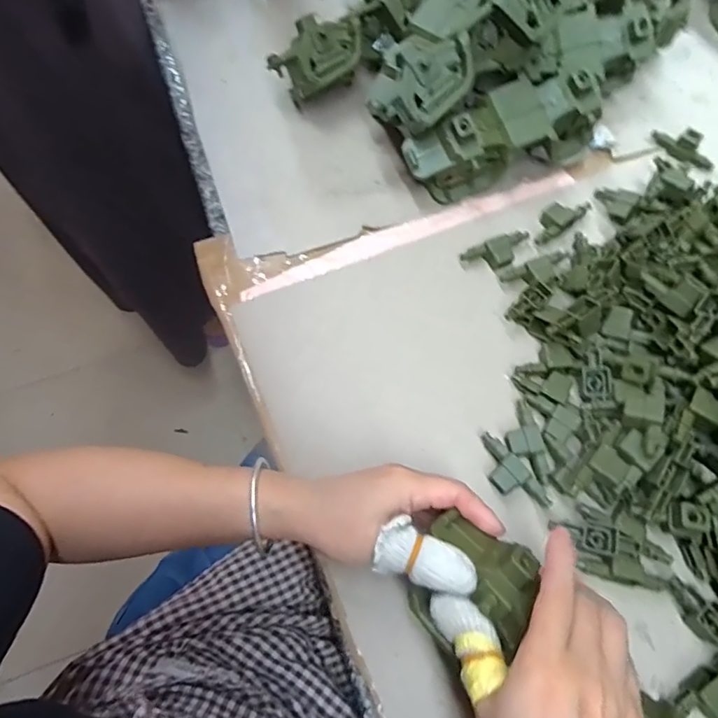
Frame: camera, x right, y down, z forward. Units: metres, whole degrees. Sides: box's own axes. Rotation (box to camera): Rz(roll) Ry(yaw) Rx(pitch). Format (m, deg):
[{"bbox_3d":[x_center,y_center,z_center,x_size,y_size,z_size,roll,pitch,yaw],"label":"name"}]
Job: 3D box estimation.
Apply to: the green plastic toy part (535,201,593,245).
[{"bbox_3d":[0.188,-0.133,0.489,0.069,0.015,0.027,-36,71,-14],"label":"green plastic toy part"}]

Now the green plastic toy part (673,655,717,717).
[{"bbox_3d":[0.227,0.216,0.333,0.052,0.018,0.026,-31,70,-12],"label":"green plastic toy part"}]

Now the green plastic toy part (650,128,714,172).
[{"bbox_3d":[0.332,-0.217,0.526,0.067,0.029,0.018,39,72,16],"label":"green plastic toy part"}]

